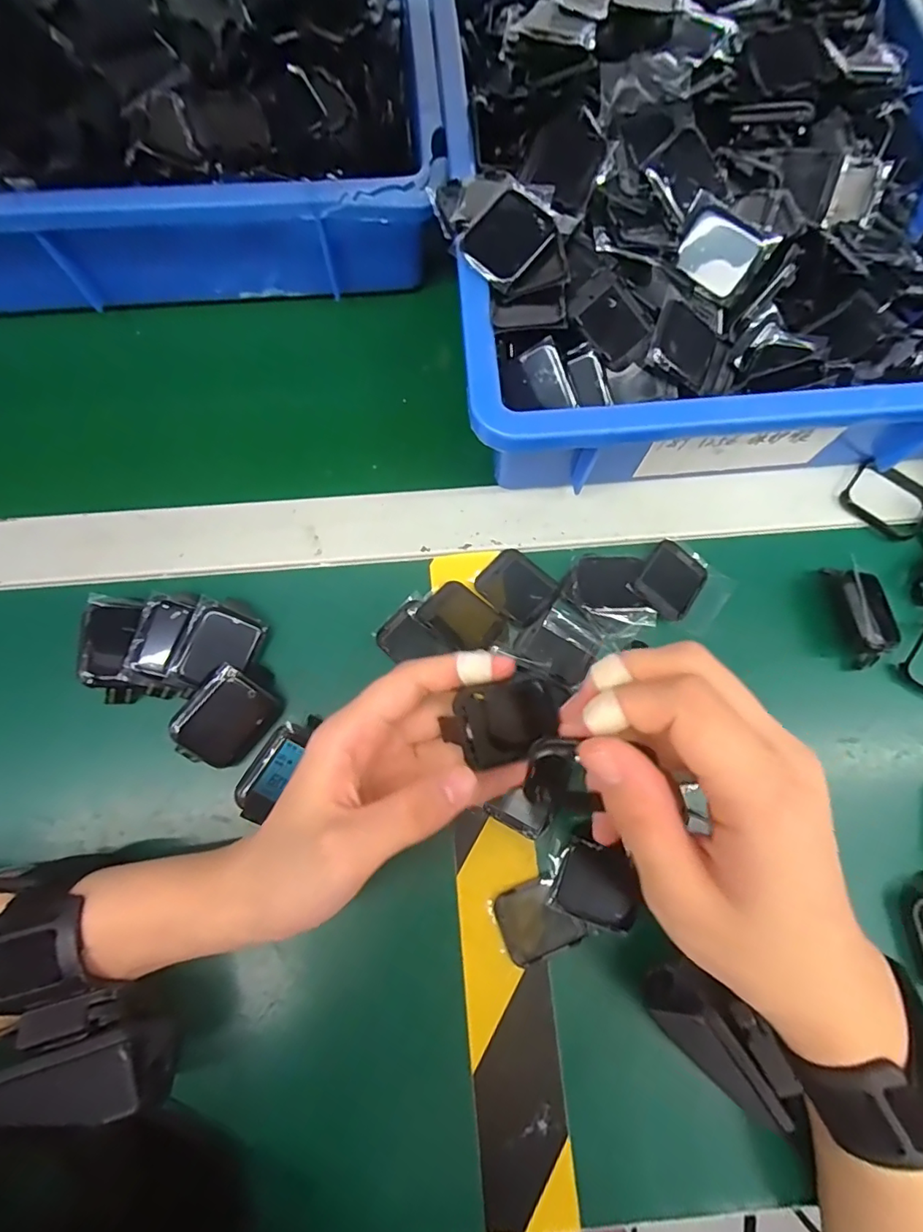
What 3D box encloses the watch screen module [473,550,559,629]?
[{"bbox_3d":[0.030,-0.016,0.287,0.038,0.006,0.032,43,79,10],"label":"watch screen module"}]

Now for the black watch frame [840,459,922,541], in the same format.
[{"bbox_3d":[0.242,-0.066,0.299,0.045,0.006,0.035,37,78,9],"label":"black watch frame"}]

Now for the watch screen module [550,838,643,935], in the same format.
[{"bbox_3d":[0.065,0.126,0.249,0.039,0.005,0.034,22,76,5],"label":"watch screen module"}]

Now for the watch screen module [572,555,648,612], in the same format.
[{"bbox_3d":[0.079,-0.018,0.283,0.037,0.006,0.032,-1,75,-1],"label":"watch screen module"}]

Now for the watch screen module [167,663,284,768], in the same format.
[{"bbox_3d":[-0.114,0.051,0.254,0.038,0.005,0.046,44,79,-24],"label":"watch screen module"}]

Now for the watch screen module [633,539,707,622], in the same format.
[{"bbox_3d":[0.113,-0.019,0.285,0.032,0.007,0.038,36,78,9],"label":"watch screen module"}]

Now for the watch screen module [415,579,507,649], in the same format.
[{"bbox_3d":[0.001,0.000,0.280,0.040,0.007,0.030,33,78,8],"label":"watch screen module"}]

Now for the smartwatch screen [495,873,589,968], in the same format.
[{"bbox_3d":[0.036,0.141,0.246,0.035,0.004,0.033,-22,76,-6],"label":"smartwatch screen"}]

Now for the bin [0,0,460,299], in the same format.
[{"bbox_3d":[-0.215,-0.308,0.311,0.393,0.087,0.254,-8,75,-2],"label":"bin"}]

